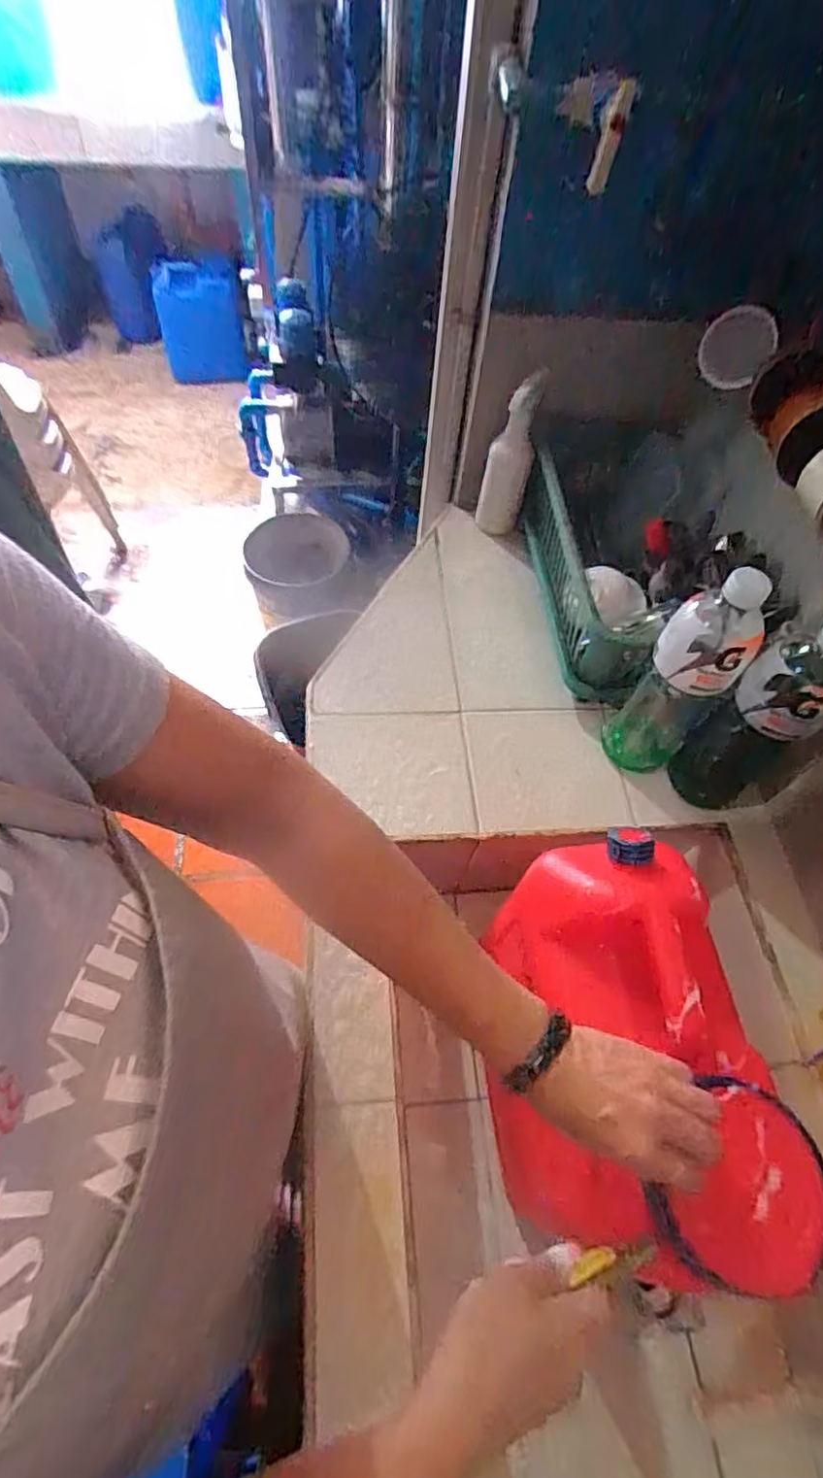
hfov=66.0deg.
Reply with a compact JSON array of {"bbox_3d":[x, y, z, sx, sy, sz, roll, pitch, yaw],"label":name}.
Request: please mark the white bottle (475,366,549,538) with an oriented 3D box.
[{"bbox_3d":[0.154,-0.440,0.992,0.072,0.248,0.060,11,58,2],"label":"white bottle"}]

